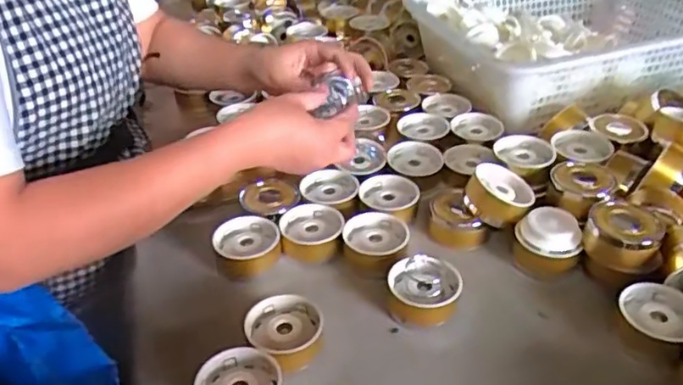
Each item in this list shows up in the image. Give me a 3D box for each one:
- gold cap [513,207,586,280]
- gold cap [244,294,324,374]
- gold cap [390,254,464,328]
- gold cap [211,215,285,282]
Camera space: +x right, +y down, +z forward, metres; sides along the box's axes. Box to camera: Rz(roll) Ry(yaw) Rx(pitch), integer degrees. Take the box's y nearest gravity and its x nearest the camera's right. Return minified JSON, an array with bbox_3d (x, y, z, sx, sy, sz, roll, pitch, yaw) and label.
[{"bbox_3d":[0.210,0.048,0.625,0.055,0.046,0.057,-7,35,-13],"label":"gold cap"},{"bbox_3d":[-0.048,0.125,0.544,0.068,0.031,0.073,-1,34,1],"label":"gold cap"},{"bbox_3d":[0.079,0.092,0.578,0.067,0.036,0.059,-1,34,-3],"label":"gold cap"},{"bbox_3d":[-0.097,0.053,0.630,0.065,0.031,0.073,-8,35,-10],"label":"gold cap"}]

